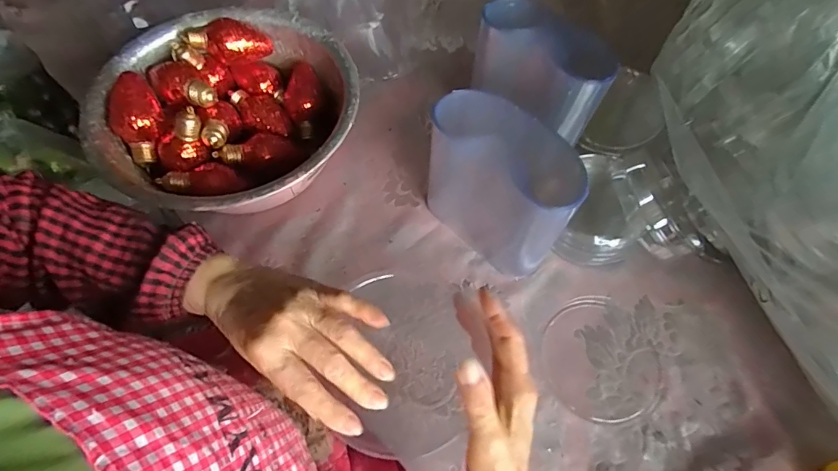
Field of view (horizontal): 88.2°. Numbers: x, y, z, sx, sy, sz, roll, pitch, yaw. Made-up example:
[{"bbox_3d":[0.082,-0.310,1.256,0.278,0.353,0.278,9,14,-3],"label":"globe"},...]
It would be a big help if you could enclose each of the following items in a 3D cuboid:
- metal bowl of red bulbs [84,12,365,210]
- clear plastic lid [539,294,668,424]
[{"bbox_3d":[-0.209,-0.130,0.507,0.270,0.103,0.266,1,63,-1],"label":"metal bowl of red bulbs"},{"bbox_3d":[0.188,0.126,0.443,0.118,0.006,0.121,1,63,-1],"label":"clear plastic lid"}]

